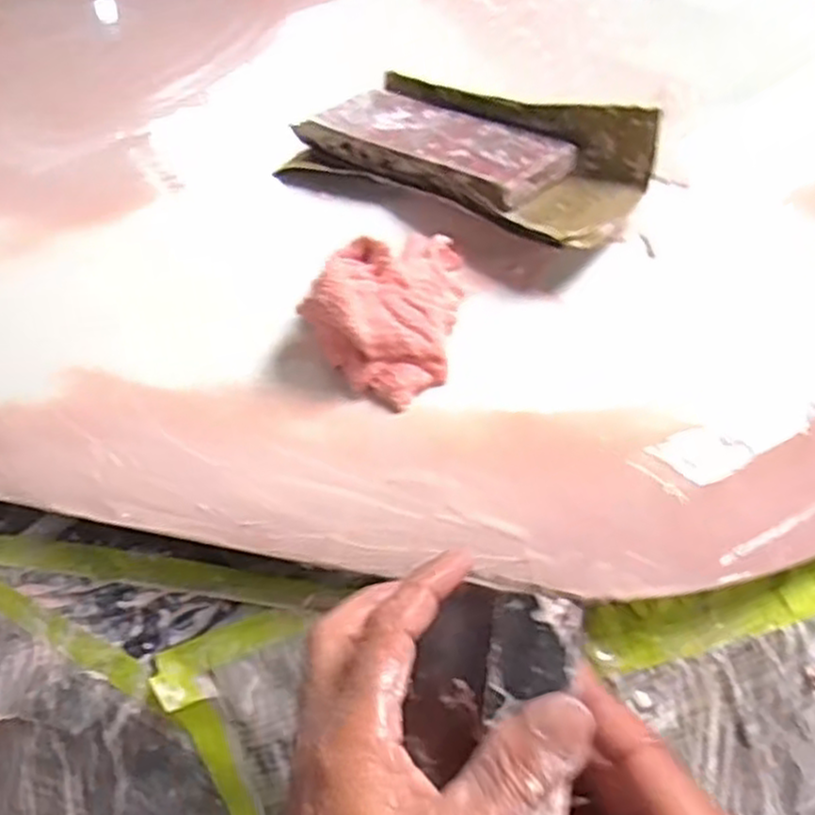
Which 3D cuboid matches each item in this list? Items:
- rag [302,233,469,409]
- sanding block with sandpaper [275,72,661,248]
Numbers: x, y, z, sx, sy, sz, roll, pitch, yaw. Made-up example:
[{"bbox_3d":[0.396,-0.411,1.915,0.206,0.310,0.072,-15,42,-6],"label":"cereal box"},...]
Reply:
[{"bbox_3d":[-0.011,-0.063,0.426,0.080,0.052,0.126,9,38,6],"label":"rag"},{"bbox_3d":[0.036,-0.177,0.504,0.243,0.052,0.124,28,44,27],"label":"sanding block with sandpaper"}]

